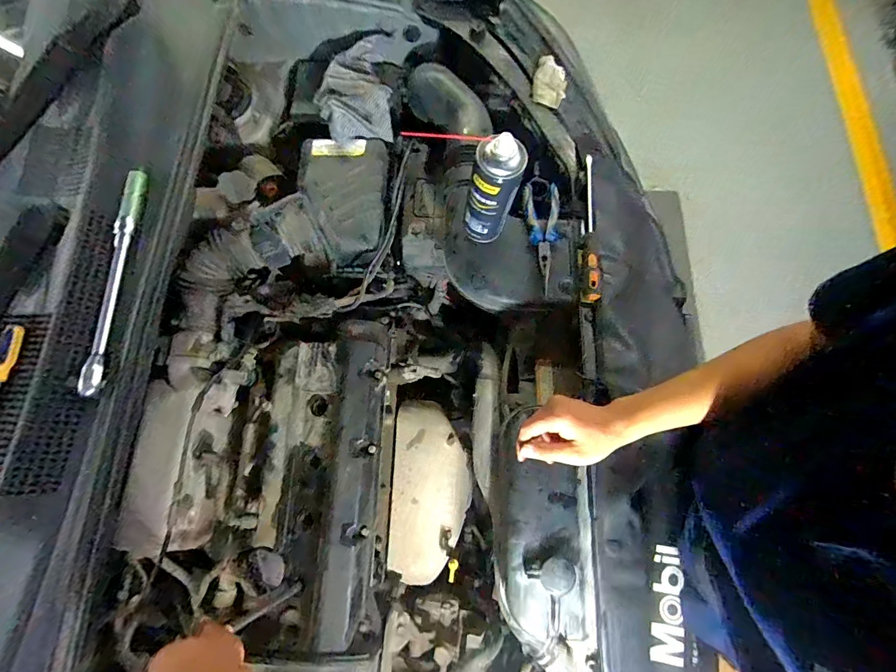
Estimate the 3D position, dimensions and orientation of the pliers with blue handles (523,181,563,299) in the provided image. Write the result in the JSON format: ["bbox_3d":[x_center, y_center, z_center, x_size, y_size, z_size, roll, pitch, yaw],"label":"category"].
[{"bbox_3d":[0.156,-0.163,0.637,0.056,0.012,0.190,0,74,1],"label":"pliers with blue handles"}]

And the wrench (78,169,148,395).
[{"bbox_3d":[-0.416,-0.075,0.499,0.027,0.022,0.293,-3,74,0],"label":"wrench"}]

